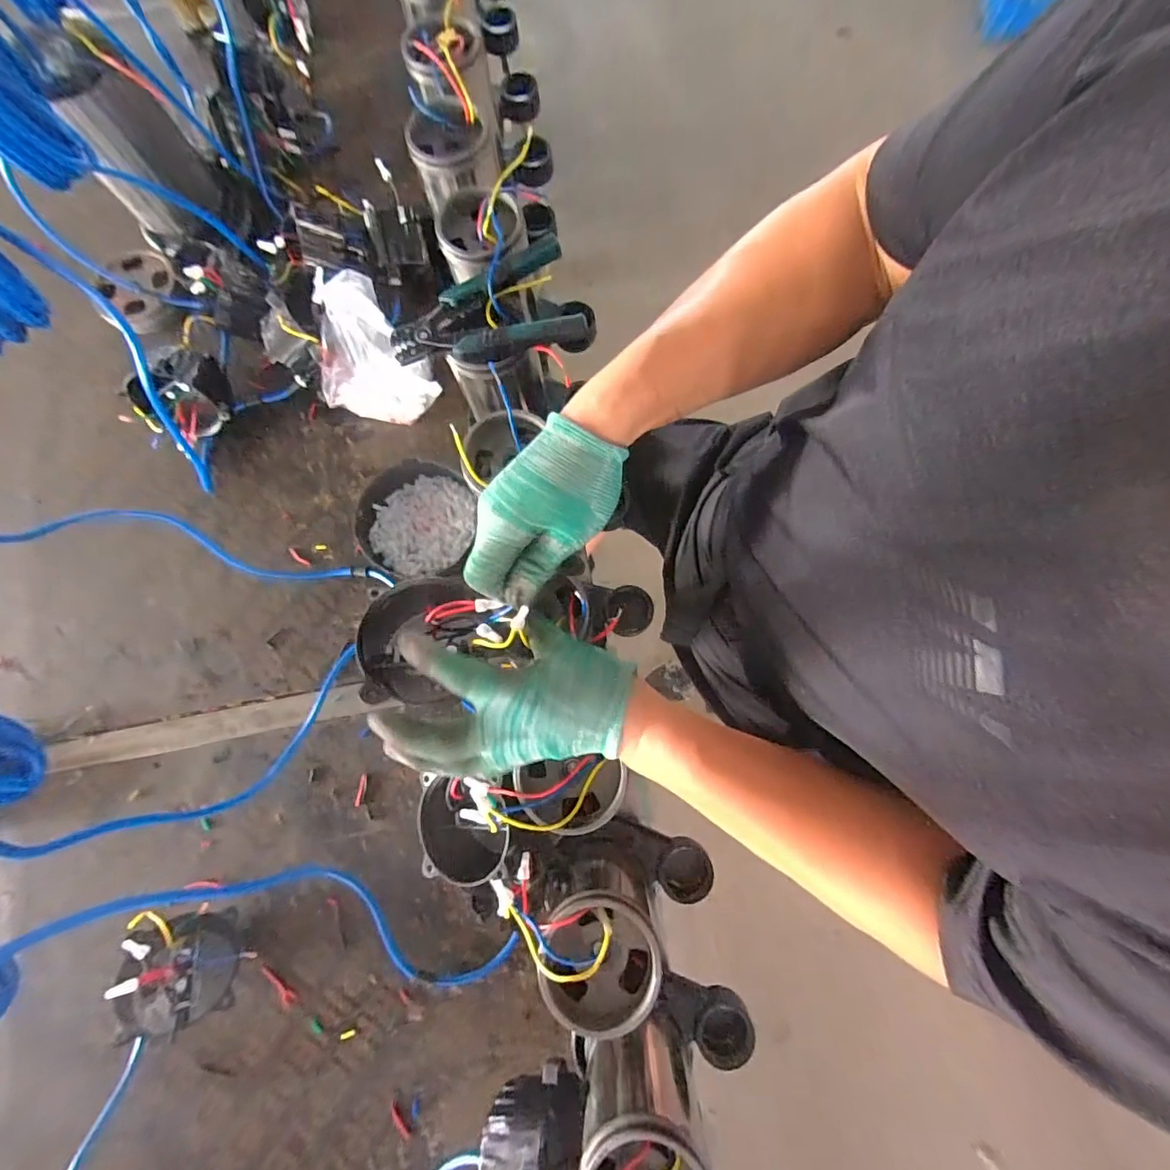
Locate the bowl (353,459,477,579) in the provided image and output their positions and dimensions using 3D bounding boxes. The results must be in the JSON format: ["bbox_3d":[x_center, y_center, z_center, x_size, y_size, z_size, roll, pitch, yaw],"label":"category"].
[{"bbox_3d":[-0.202,-0.078,0.609,0.127,0.059,0.136,0,78,1],"label":"bowl"}]

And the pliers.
[{"bbox_3d":[-0.097,-0.254,0.472,0.175,0.027,0.092,-18,78,-3],"label":"pliers"}]

